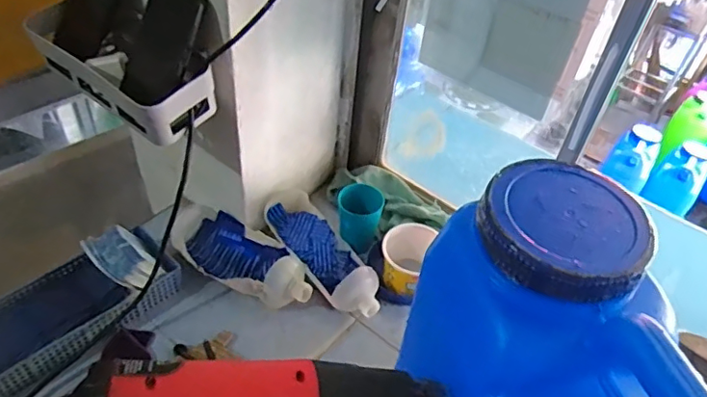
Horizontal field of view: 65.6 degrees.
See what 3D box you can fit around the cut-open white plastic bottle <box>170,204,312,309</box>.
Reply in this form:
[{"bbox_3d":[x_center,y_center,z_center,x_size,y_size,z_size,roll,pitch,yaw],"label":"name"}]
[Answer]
[{"bbox_3d":[-0.161,0.087,0.828,0.238,0.065,0.110,27,49,20],"label":"cut-open white plastic bottle"}]

